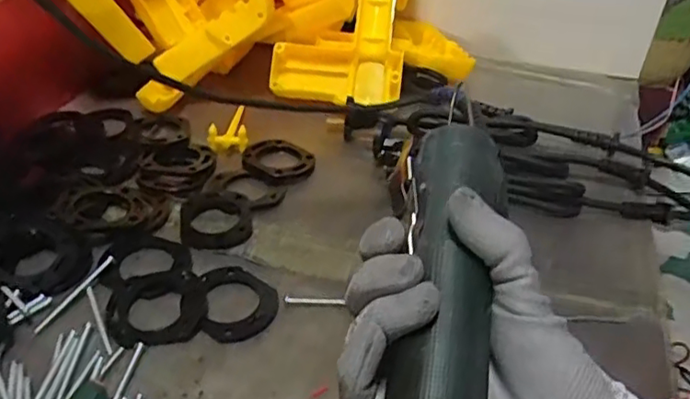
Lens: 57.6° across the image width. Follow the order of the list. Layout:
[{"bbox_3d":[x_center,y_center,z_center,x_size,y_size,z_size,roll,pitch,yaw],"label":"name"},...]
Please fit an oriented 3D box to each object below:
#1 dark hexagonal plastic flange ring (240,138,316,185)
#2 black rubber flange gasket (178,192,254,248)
[{"bbox_3d":[-0.056,-0.033,0.512,0.061,0.010,0.061,18,39,16],"label":"dark hexagonal plastic flange ring"},{"bbox_3d":[-0.092,0.013,0.450,0.050,0.005,0.063,-4,38,-12],"label":"black rubber flange gasket"}]

